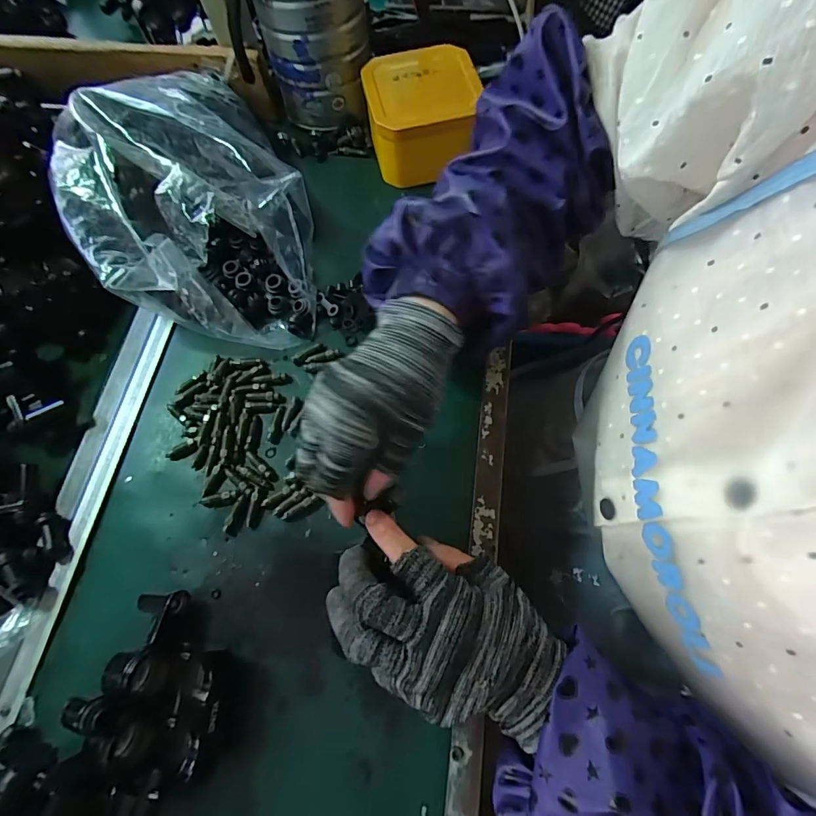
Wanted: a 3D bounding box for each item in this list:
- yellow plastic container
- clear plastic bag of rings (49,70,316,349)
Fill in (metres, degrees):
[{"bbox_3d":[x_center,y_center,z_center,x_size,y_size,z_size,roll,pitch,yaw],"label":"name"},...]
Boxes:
[{"bbox_3d":[0.013,-0.268,0.422,0.099,0.068,0.100,-9,68,-3],"label":"yellow plastic container"},{"bbox_3d":[-0.185,-0.171,0.380,0.177,0.079,0.273,-25,70,-9],"label":"clear plastic bag of rings"}]

